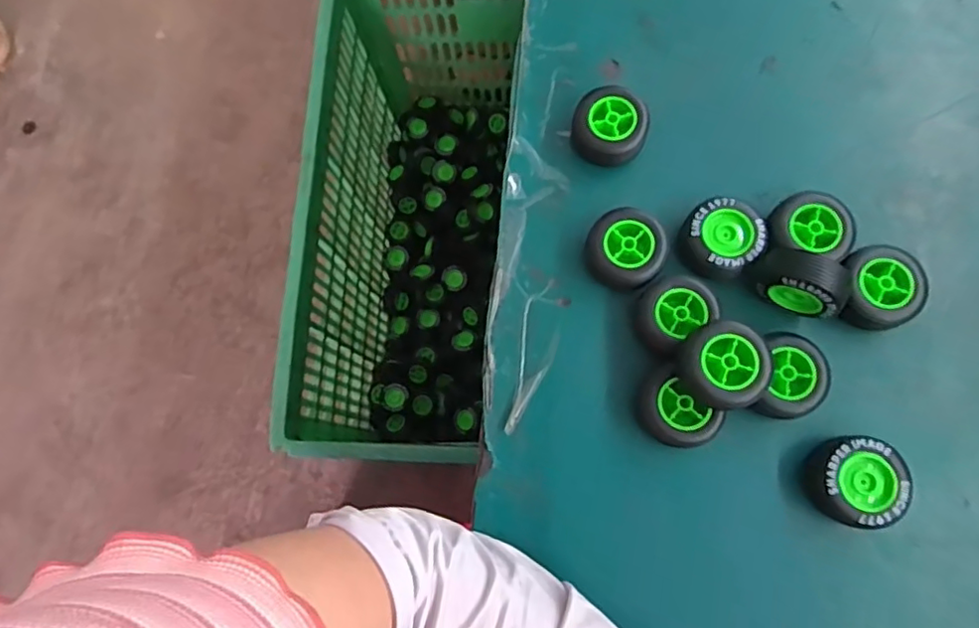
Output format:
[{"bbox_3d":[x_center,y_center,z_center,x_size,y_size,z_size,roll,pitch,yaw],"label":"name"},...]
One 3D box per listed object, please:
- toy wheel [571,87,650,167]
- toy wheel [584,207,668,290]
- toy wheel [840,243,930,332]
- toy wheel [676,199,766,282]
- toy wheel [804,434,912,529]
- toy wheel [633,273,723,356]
[{"bbox_3d":[0.080,-0.125,0.413,0.048,0.022,0.046,-1,76,4],"label":"toy wheel"},{"bbox_3d":[0.087,-0.041,0.393,0.048,0.024,0.049,-1,76,4],"label":"toy wheel"},{"bbox_3d":[0.238,-0.017,0.373,0.043,0.019,0.049,-4,76,3],"label":"toy wheel"},{"bbox_3d":[0.147,-0.049,0.392,0.046,0.026,0.045,-1,76,4],"label":"toy wheel"},{"bbox_3d":[0.209,0.095,0.354,0.048,0.029,0.048,-1,76,4],"label":"toy wheel"},{"bbox_3d":[0.110,0.000,0.379,0.046,0.027,0.039,-41,77,-6],"label":"toy wheel"}]

